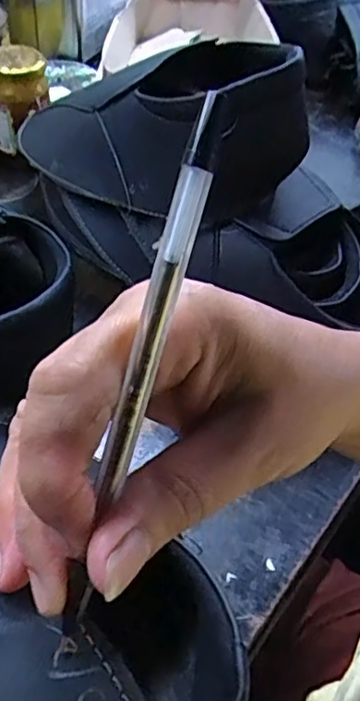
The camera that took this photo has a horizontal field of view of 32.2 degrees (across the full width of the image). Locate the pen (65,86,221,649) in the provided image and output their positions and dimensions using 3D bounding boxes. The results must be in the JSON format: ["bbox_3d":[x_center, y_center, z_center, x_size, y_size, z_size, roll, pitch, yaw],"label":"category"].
[{"bbox_3d":[-0.010,0.007,0.152,0.007,0.133,0.004,18,9,11],"label":"pen"}]

